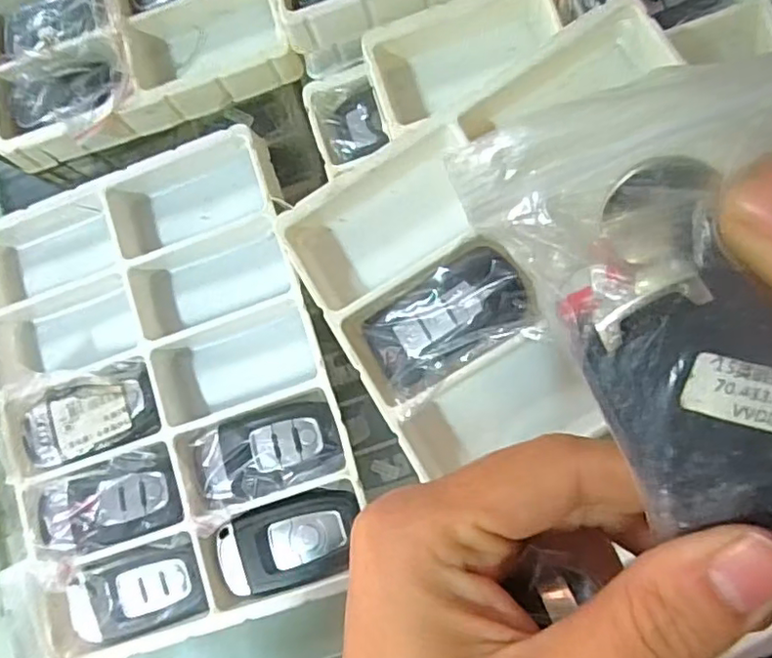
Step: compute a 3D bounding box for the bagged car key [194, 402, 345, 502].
[{"bbox_3d":[-0.058,0.061,0.311,0.072,0.023,0.038,-15,81,6],"label":"bagged car key"}]

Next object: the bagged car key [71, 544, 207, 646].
[{"bbox_3d":[-0.123,0.133,0.303,0.063,0.012,0.035,-16,81,5],"label":"bagged car key"}]

